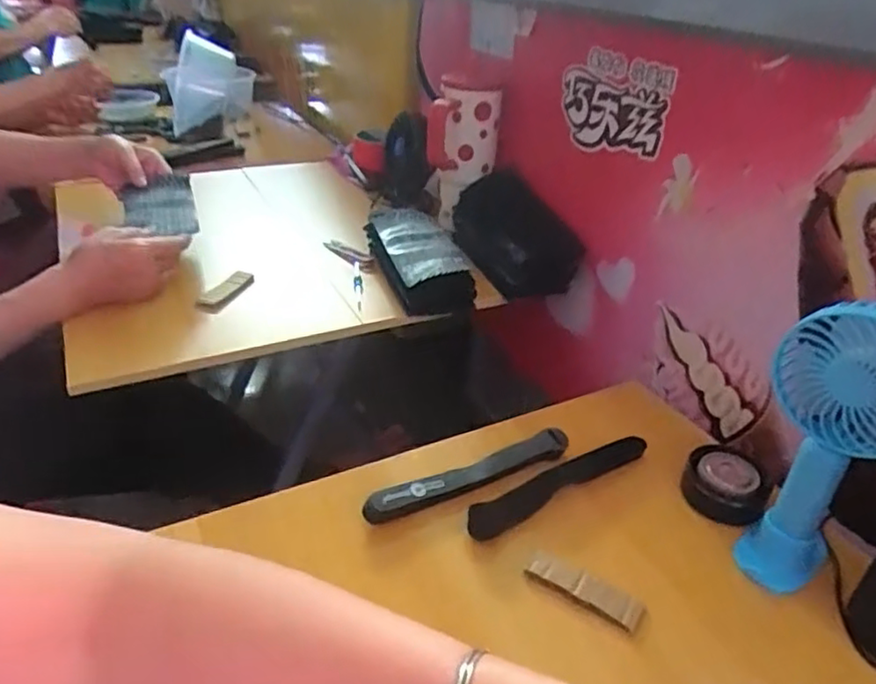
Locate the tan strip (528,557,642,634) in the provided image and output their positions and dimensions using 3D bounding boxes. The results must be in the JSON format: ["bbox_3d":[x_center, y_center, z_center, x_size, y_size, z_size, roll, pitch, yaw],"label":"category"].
[{"bbox_3d":[0.108,0.181,0.468,0.081,0.011,0.026,22,37,28],"label":"tan strip"}]

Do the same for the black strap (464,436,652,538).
[{"bbox_3d":[0.110,0.117,0.551,0.193,0.010,0.029,-19,38,-31],"label":"black strap"}]

